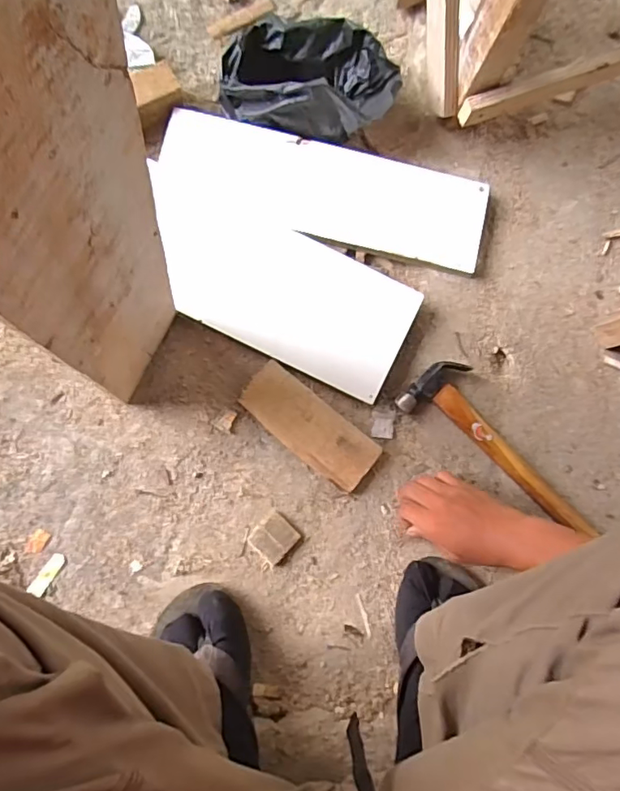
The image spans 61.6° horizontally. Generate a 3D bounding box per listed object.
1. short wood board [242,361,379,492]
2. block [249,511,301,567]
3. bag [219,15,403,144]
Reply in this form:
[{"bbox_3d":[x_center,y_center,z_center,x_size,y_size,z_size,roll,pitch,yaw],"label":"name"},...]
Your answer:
[{"bbox_3d":[-0.001,0.037,0.611,0.170,0.019,0.066,39,82,0],"label":"short wood board"},{"bbox_3d":[-0.041,0.163,0.594,0.043,0.016,0.047,44,82,1],"label":"block"},{"bbox_3d":[-0.002,-0.383,0.627,0.204,0.086,0.126,18,82,-3],"label":"bag"}]

